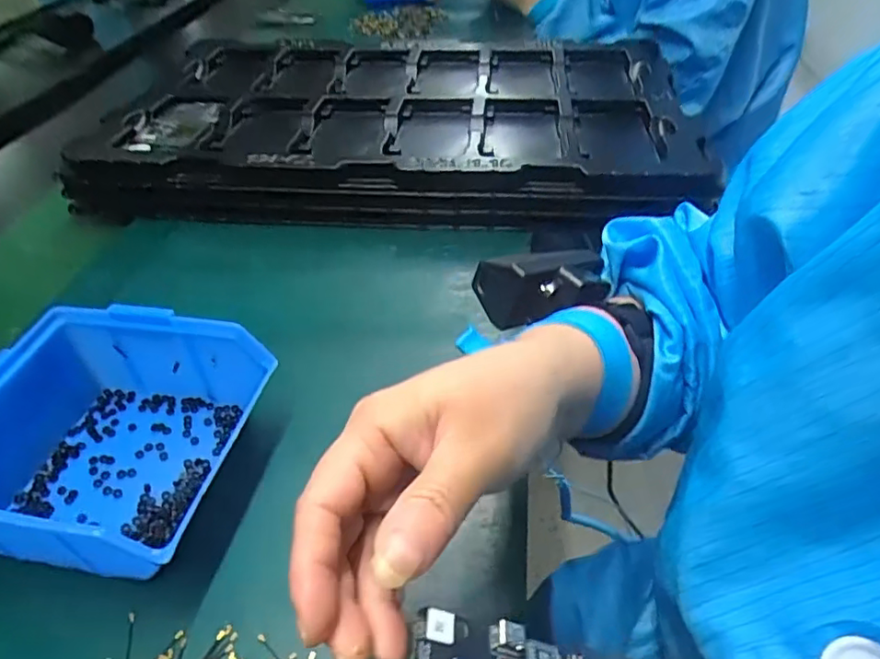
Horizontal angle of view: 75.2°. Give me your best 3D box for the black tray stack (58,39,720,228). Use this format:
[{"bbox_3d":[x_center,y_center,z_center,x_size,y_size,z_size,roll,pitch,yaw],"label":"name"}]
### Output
[{"bbox_3d":[-0.037,-0.214,0.597,0.526,0.087,0.339,1,39,4],"label":"black tray stack"}]

